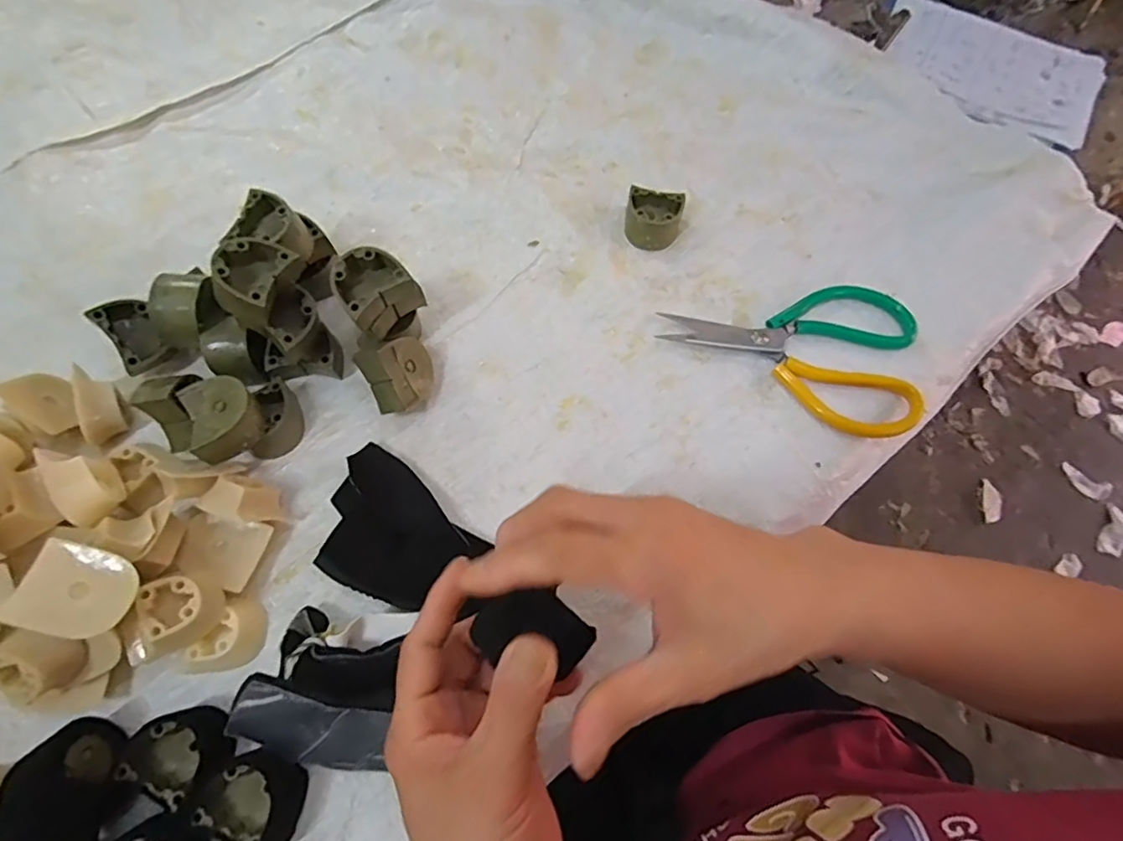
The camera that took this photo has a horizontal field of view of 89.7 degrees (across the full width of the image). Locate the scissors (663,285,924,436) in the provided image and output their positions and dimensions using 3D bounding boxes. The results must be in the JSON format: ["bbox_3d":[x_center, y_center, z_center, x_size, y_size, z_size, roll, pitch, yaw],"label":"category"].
[{"bbox_3d":[0.182,-0.065,0.425,0.187,0.015,0.115,27,70,8],"label":"scissors"}]

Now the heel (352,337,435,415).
[{"bbox_3d":[-0.111,-0.034,0.390,0.020,0.045,0.044,-4,26,37],"label":"heel"}]

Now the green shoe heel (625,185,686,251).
[{"bbox_3d":[0.074,-0.163,0.455,0.044,0.023,0.042,13,68,3],"label":"green shoe heel"}]

